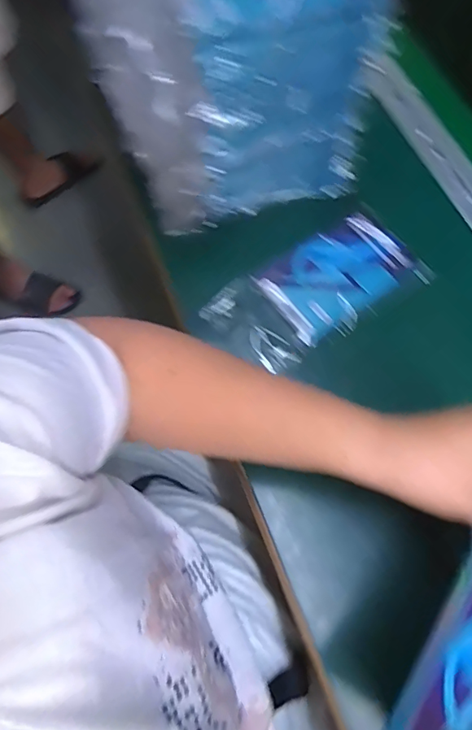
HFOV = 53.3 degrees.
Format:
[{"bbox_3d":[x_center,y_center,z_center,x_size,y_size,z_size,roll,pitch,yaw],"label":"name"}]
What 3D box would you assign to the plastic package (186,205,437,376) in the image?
[{"bbox_3d":[0.068,-0.066,0.422,0.203,0.023,0.096,-30,72,-11],"label":"plastic package"}]

